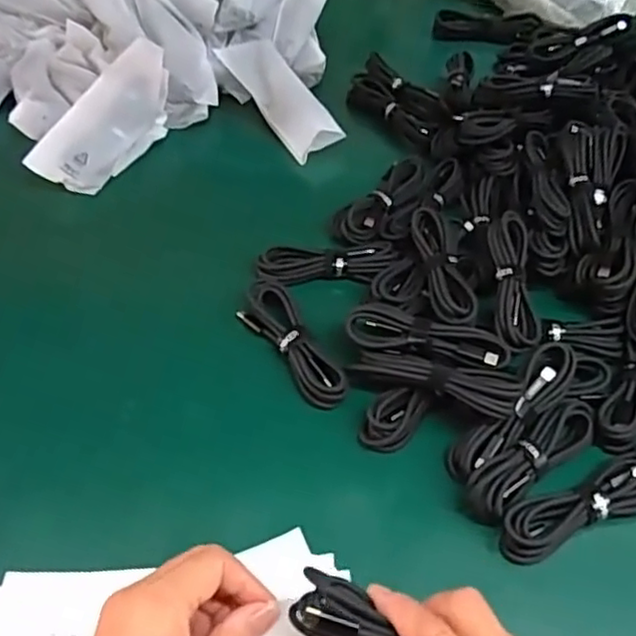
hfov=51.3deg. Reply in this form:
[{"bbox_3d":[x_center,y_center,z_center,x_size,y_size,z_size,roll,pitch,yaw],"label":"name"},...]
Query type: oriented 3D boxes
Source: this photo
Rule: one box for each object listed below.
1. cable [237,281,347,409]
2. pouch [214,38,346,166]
[{"bbox_3d":[-0.019,0.020,0.479,0.031,0.021,0.107,-26,59,-21],"label":"cable"},{"bbox_3d":[-0.038,-0.212,0.629,0.054,0.033,0.145,-31,64,-22],"label":"pouch"}]

